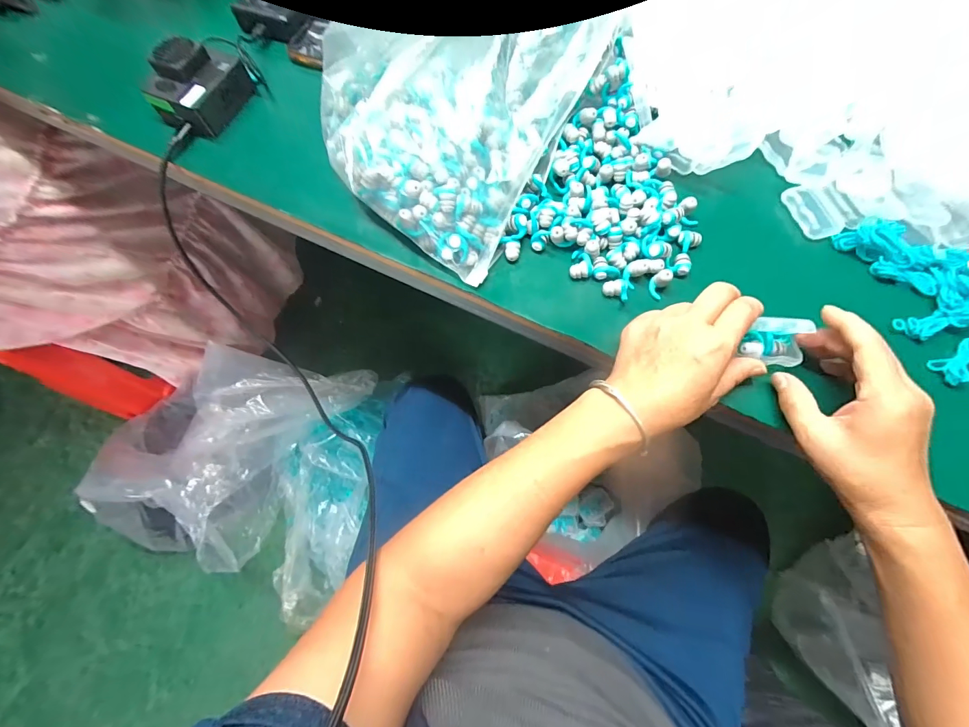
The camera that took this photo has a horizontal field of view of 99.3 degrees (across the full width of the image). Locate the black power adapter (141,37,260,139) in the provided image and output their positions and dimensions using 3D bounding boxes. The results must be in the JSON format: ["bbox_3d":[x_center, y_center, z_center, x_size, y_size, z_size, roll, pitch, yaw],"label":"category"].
[{"bbox_3d":[-0.275,-0.269,0.396,0.058,0.049,0.083,24,72,8],"label":"black power adapter"}]

